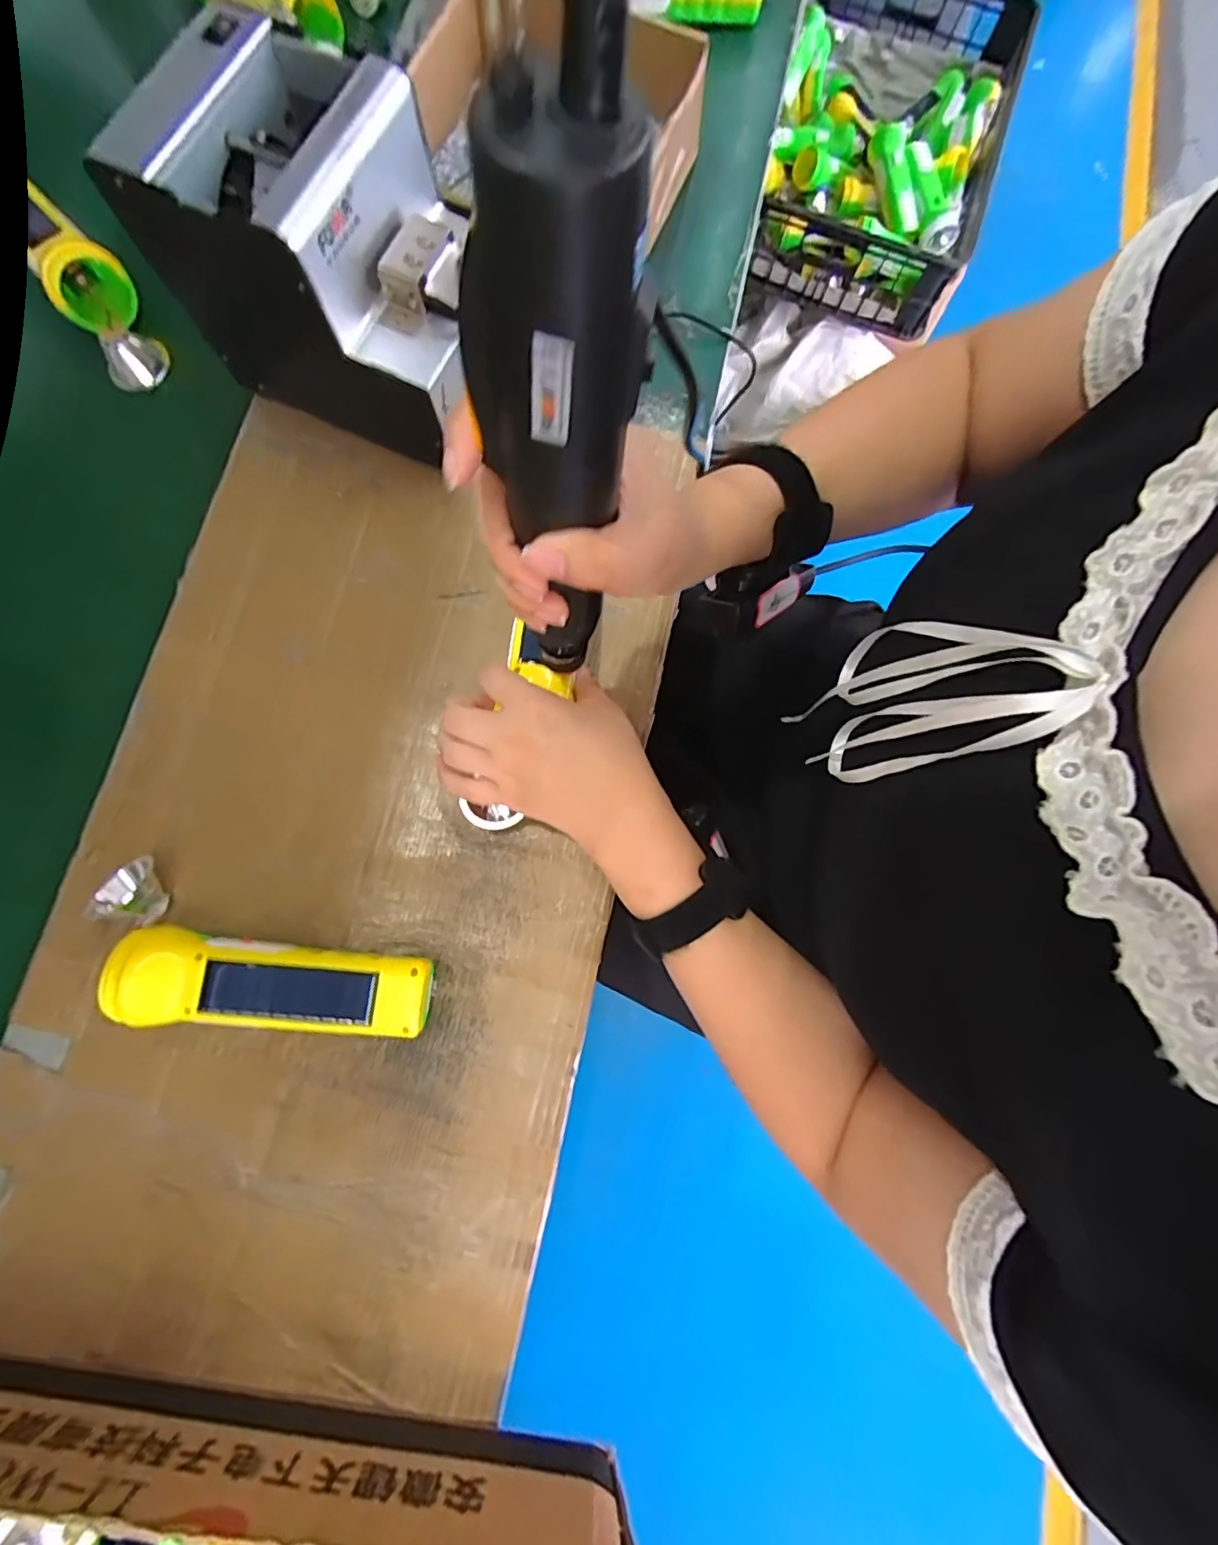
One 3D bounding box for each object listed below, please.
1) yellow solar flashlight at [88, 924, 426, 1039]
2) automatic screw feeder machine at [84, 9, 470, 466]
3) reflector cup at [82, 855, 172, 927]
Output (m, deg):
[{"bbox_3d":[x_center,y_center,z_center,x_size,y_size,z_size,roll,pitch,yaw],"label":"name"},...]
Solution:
[{"bbox_3d":[-0.188,0.119,0.342,0.165,0.052,0.048,4,79,1],"label":"yellow solar flashlight"},{"bbox_3d":[-0.183,-0.324,0.370,0.130,0.147,0.127,20,79,4],"label":"automatic screw feeder machine"},{"bbox_3d":[-0.289,0.072,0.359,0.031,0.030,0.040,-1,79,0],"label":"reflector cup"}]

